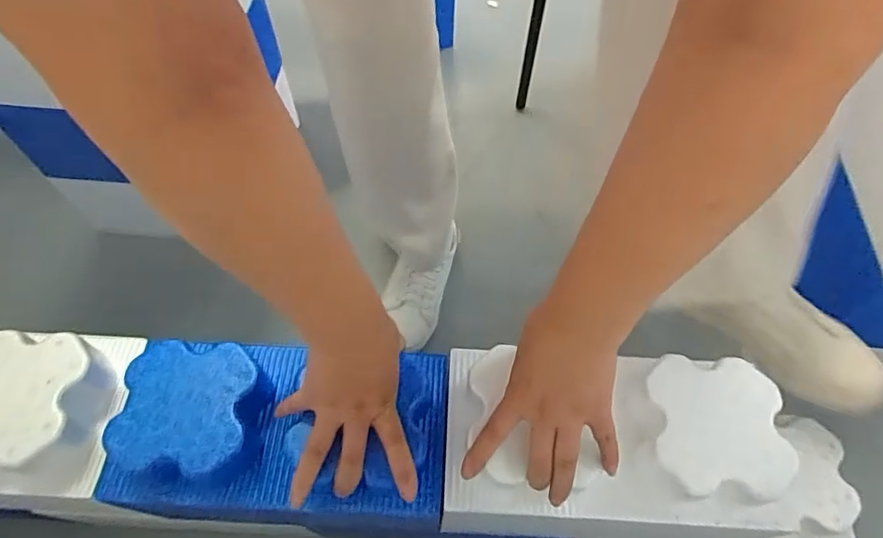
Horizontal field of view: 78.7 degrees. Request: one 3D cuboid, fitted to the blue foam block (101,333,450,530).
[{"bbox_3d":[-0.141,0.142,0.484,0.285,0.071,0.154,5,58,1],"label":"blue foam block"}]

